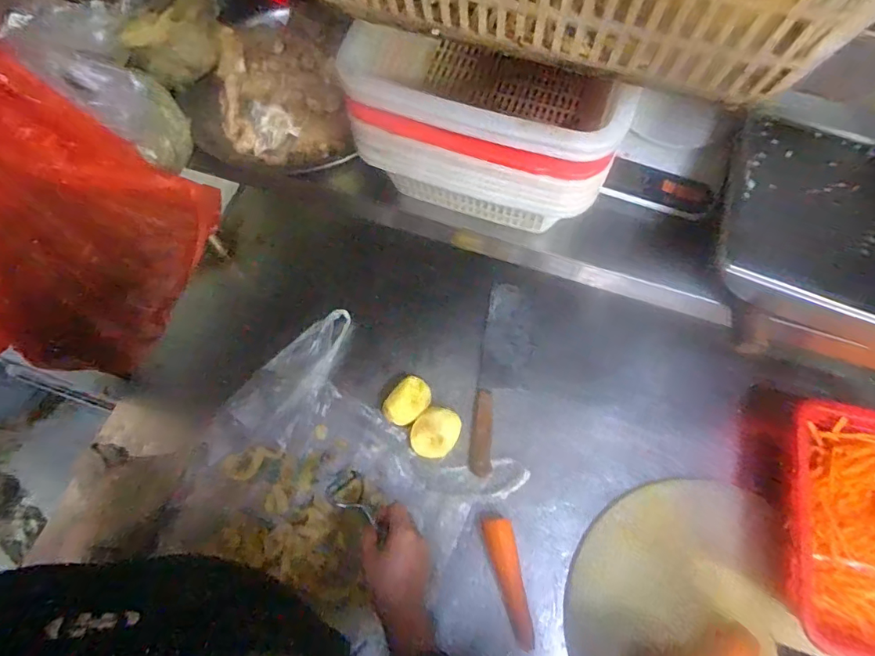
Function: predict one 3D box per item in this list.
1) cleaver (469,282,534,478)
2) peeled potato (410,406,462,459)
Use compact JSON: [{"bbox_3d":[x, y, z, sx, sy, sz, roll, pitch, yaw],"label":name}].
[{"bbox_3d":[0.100,0.072,0.755,0.074,0.022,0.289,10,69,3],"label":"cleaver"},{"bbox_3d":[-0.003,0.151,0.717,0.061,0.039,0.071,31,71,11],"label":"peeled potato"}]

